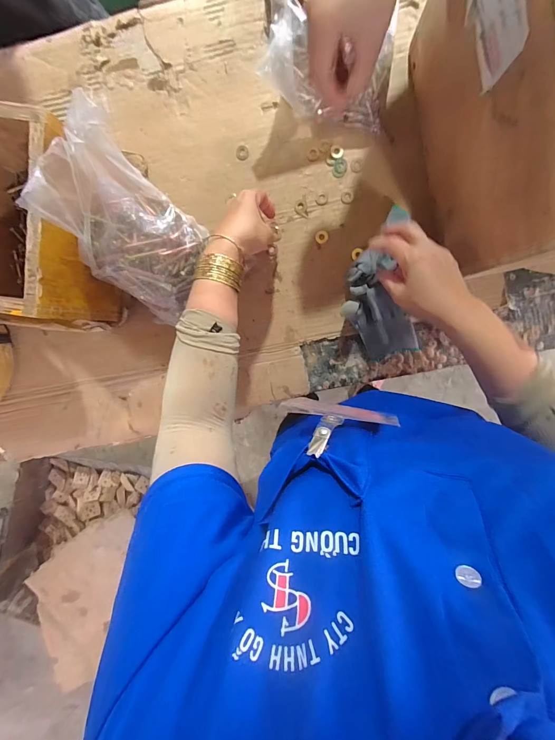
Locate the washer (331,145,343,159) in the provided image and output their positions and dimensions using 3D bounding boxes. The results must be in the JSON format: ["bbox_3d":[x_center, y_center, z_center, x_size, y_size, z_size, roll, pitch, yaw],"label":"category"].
[{"bbox_3d":[0.085,-0.310,0.467,0.018,0.004,0.017,31,98,0],"label":"washer"}]

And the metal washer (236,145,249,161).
[{"bbox_3d":[-0.052,-0.316,0.478,0.018,0.004,0.020,1,97,4],"label":"metal washer"}]

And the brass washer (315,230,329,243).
[{"bbox_3d":[0.065,-0.196,0.483,0.018,0.004,0.018,0,97,4],"label":"brass washer"}]

